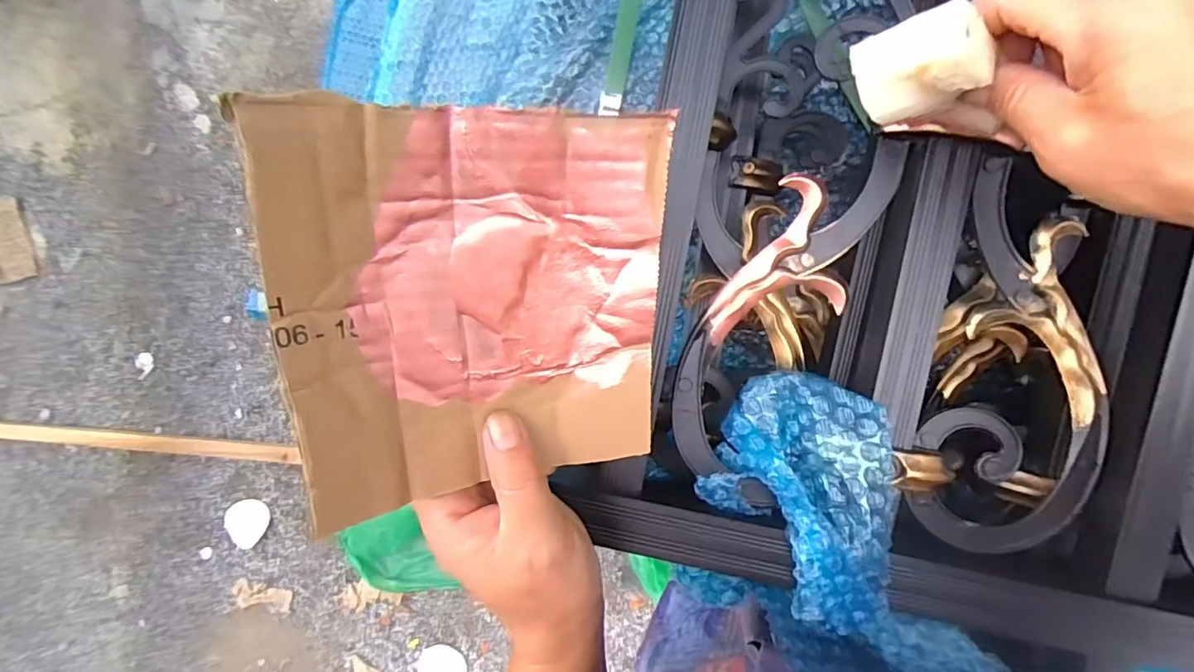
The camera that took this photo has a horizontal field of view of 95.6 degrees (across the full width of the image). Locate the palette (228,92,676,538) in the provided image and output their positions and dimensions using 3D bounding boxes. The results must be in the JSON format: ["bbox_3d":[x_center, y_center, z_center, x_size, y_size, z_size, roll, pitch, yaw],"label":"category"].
[{"bbox_3d":[-0.042,-0.010,0.220,0.150,0.017,0.151,-8,108,-24],"label":"palette"}]

